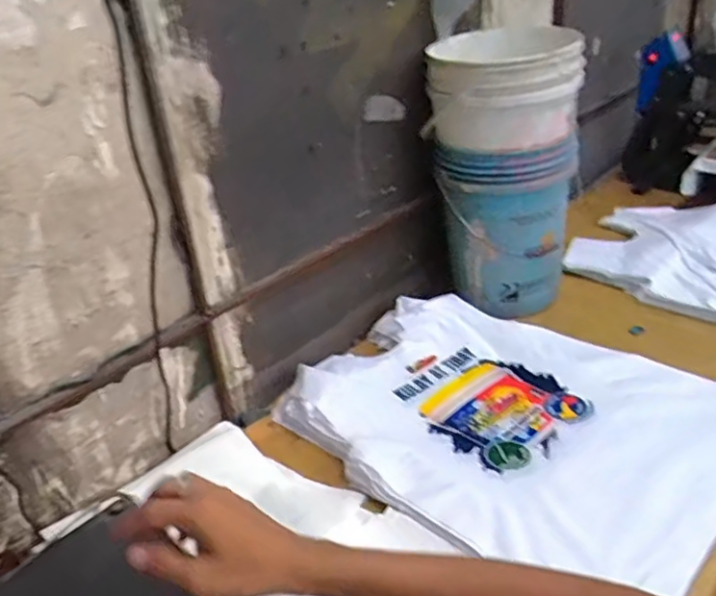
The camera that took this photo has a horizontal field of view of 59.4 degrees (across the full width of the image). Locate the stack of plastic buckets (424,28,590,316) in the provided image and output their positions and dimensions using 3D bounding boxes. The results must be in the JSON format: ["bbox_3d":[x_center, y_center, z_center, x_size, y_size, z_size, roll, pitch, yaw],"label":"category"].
[{"bbox_3d":[0.310,-0.256,1.345,0.302,0.534,0.269,0,30,9],"label":"stack of plastic buckets"}]

